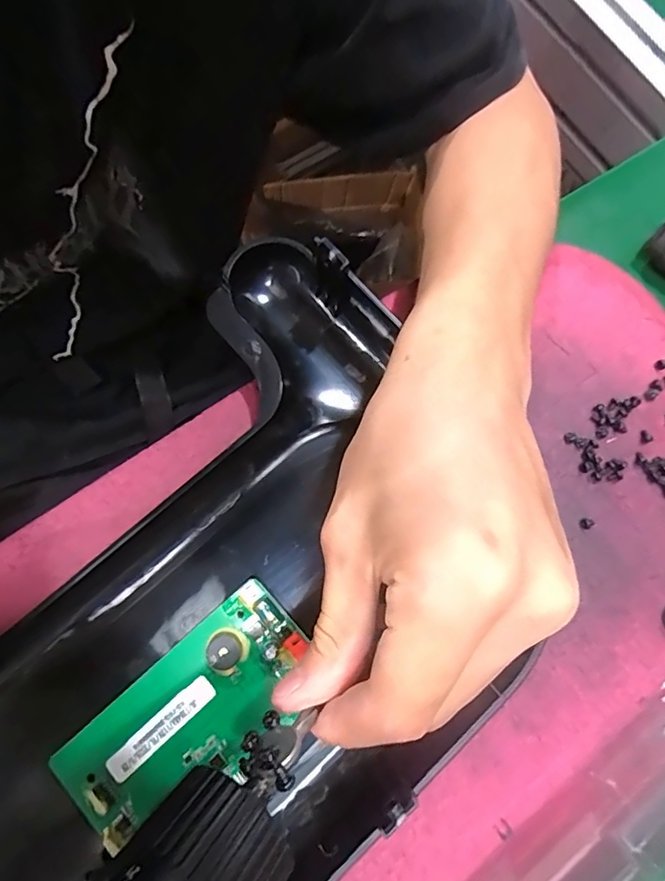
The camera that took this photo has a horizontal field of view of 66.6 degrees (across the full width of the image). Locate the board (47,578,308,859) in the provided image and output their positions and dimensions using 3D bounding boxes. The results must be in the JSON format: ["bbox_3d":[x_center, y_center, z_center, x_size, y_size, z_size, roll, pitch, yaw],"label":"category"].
[{"bbox_3d":[-0.057,0.112,0.205,0.105,0.011,0.052,-41,76,-11],"label":"board"}]

